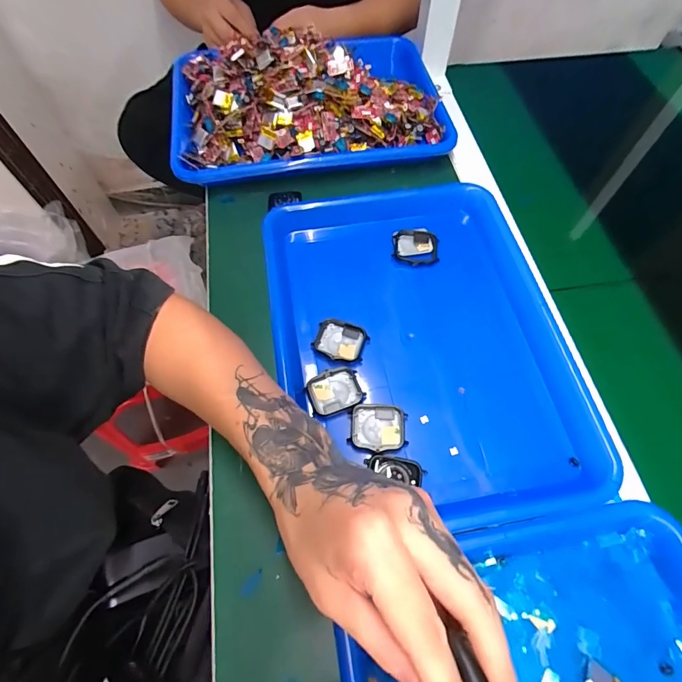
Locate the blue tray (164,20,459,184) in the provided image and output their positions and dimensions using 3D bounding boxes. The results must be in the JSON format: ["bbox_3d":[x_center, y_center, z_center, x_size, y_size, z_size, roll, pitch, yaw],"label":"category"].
[{"bbox_3d":[-0.046,-0.310,0.500,0.340,0.059,0.238,-10,63,-4],"label":"blue tray"}]

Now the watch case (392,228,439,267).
[{"bbox_3d":[0.079,-0.101,0.424,0.046,0.011,0.040,0,63,1],"label":"watch case"}]

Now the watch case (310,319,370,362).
[{"bbox_3d":[0.000,0.001,0.372,0.047,0.011,0.037,12,64,7],"label":"watch case"}]

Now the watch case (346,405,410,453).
[{"bbox_3d":[0.031,0.072,0.334,0.045,0.008,0.038,5,63,3],"label":"watch case"}]

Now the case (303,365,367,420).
[{"bbox_3d":[-0.006,0.044,0.349,0.047,0.007,0.037,-17,64,-8],"label":"case"}]

